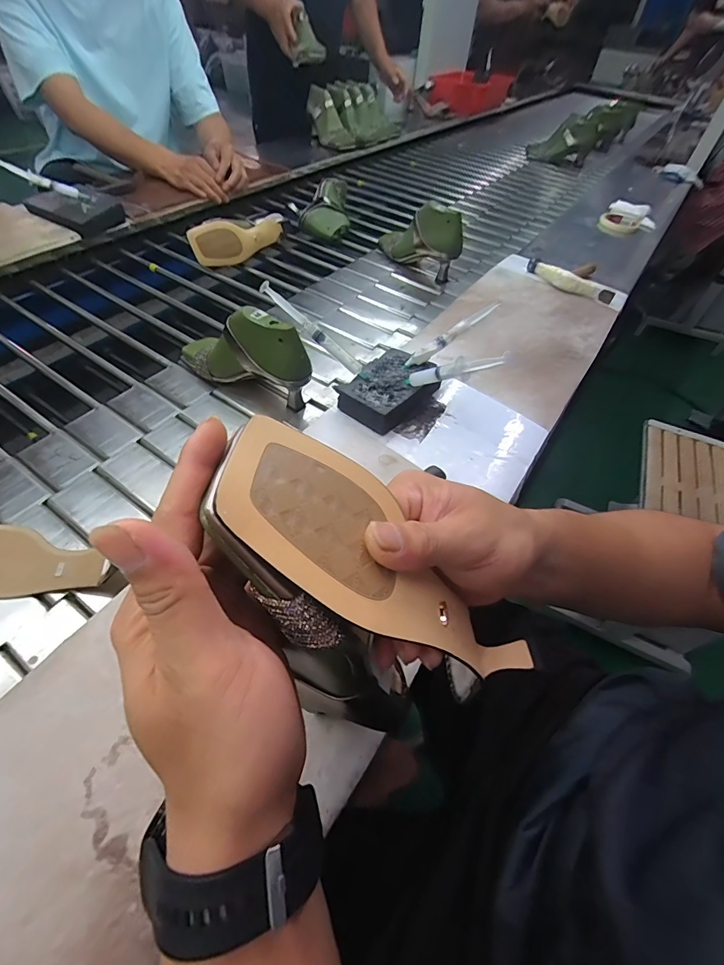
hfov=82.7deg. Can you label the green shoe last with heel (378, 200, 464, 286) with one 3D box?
[{"bbox_3d":[0.115,-0.534,0.881,0.057,0.142,0.230,-28,59,-24],"label":"green shoe last with heel"}]

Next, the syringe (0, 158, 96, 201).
[{"bbox_3d":[-0.641,-0.608,0.835,0.167,0.025,0.031,9,47,-28],"label":"syringe"}]

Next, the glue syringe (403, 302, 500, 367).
[{"bbox_3d":[0.116,-0.192,0.536,0.140,0.016,0.013,-34,57,7],"label":"glue syringe"}]

